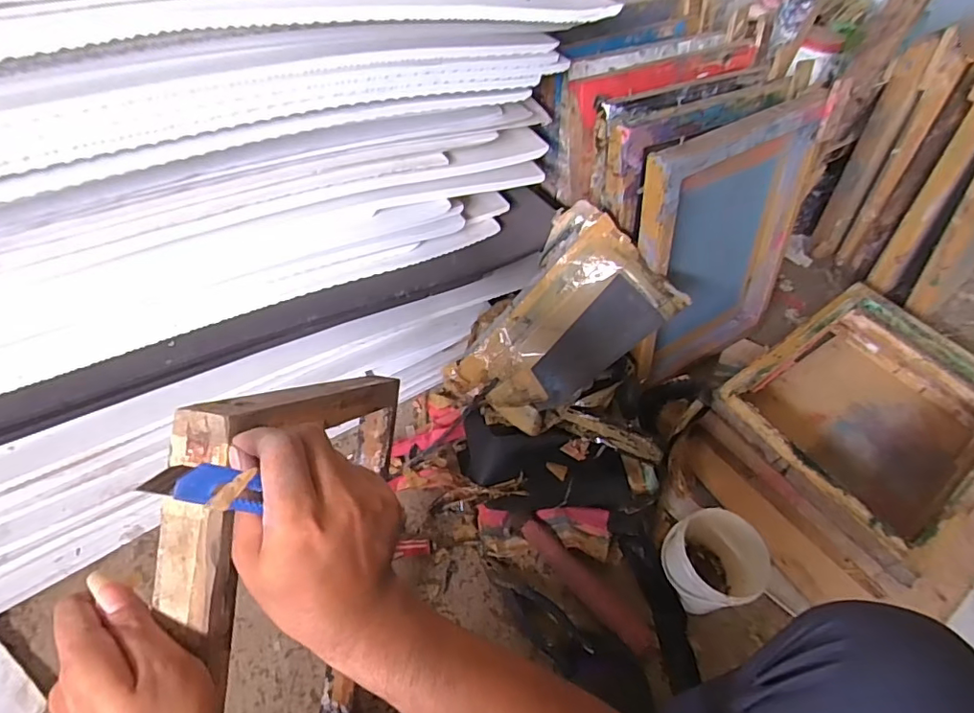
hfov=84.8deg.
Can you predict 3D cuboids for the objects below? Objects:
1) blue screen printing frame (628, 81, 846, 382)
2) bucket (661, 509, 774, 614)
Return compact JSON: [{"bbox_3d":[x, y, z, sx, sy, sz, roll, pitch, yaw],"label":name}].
[{"bbox_3d":[0.390,-0.164,0.909,0.336,0.487,0.077,-27,49,-14],"label":"blue screen printing frame"},{"bbox_3d":[0.324,0.299,0.771,0.127,0.106,0.126,3,55,-4],"label":"bucket"}]

